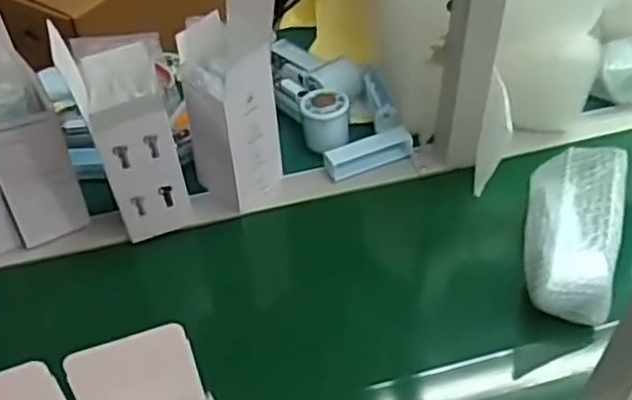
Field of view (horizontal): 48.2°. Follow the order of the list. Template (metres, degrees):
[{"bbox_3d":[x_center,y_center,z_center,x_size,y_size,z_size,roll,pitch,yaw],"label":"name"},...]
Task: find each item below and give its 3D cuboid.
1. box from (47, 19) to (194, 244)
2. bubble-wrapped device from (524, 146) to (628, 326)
[{"bbox_3d":[-0.183,-0.071,0.703,0.083,0.227,0.087,-14,49,-10],"label":"box"},{"bbox_3d":[0.260,0.026,0.716,0.087,0.052,0.206,13,50,14],"label":"bubble-wrapped device"}]

